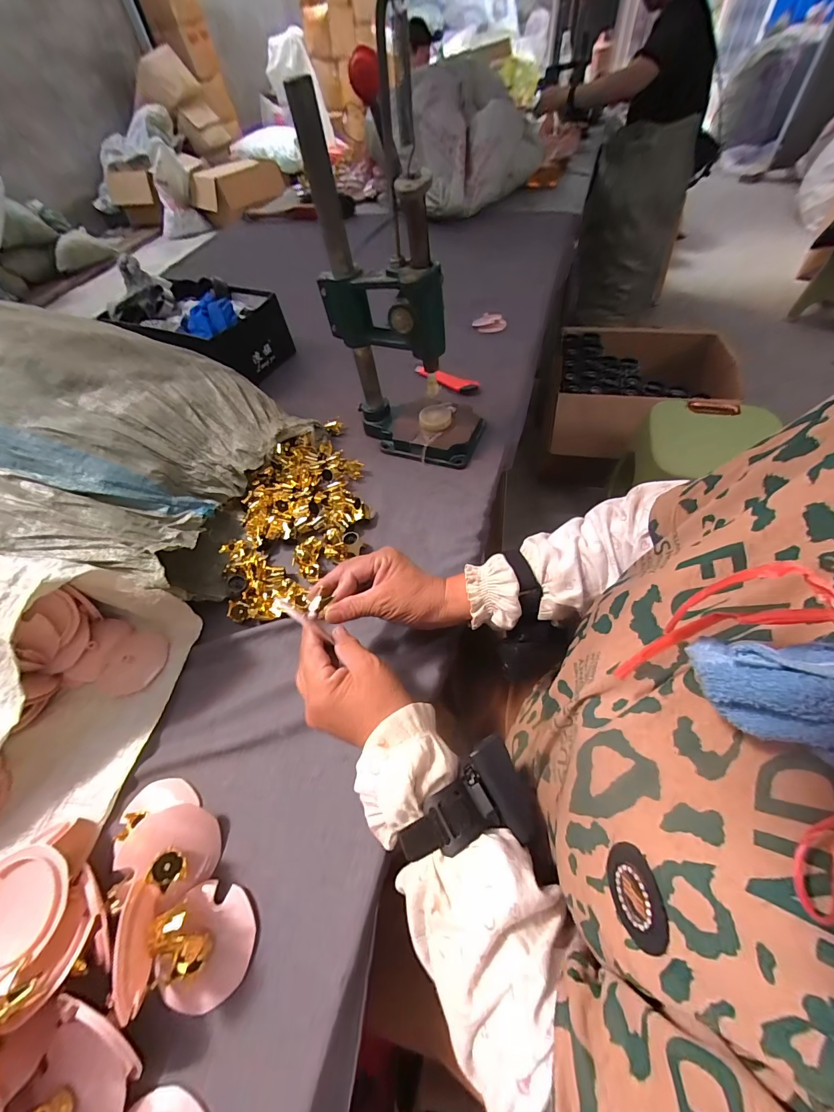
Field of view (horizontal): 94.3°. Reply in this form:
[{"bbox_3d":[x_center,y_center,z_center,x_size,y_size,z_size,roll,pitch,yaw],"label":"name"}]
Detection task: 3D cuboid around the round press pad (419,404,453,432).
[{"bbox_3d":[0.029,-0.221,0.618,0.051,0.016,0.057,-5,56,3],"label":"round press pad"}]

